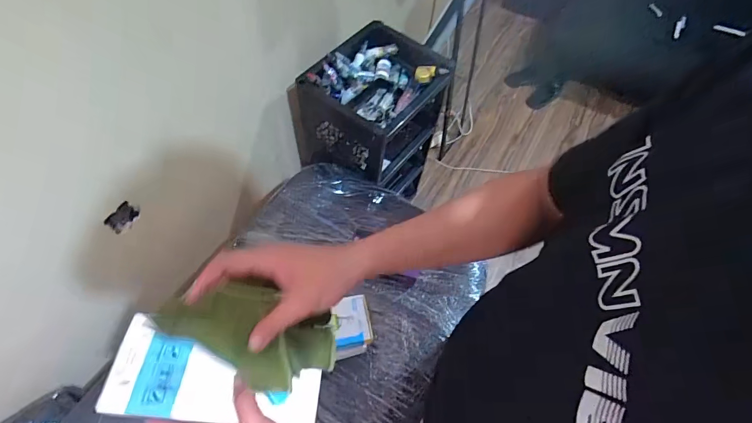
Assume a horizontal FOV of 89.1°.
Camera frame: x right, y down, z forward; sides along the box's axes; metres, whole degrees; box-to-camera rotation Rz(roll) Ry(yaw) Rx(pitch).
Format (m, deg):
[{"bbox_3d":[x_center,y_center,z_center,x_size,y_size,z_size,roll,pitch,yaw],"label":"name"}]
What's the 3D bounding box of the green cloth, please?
[{"bbox_3d":[-0.111,0.115,0.355,0.164,0.038,0.079,29,57,-24],"label":"green cloth"}]

